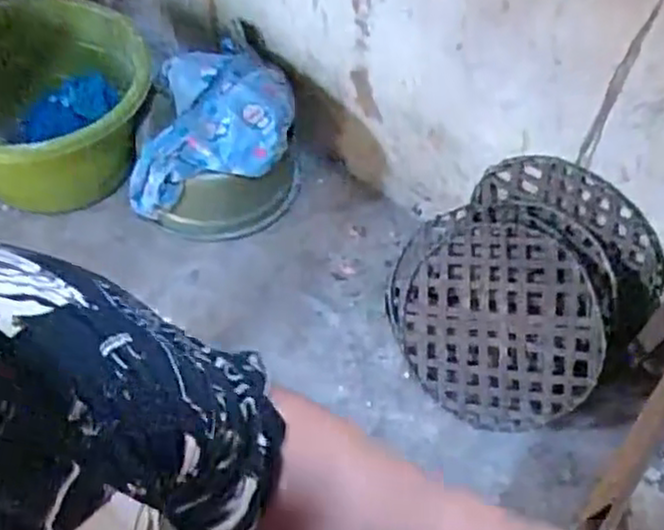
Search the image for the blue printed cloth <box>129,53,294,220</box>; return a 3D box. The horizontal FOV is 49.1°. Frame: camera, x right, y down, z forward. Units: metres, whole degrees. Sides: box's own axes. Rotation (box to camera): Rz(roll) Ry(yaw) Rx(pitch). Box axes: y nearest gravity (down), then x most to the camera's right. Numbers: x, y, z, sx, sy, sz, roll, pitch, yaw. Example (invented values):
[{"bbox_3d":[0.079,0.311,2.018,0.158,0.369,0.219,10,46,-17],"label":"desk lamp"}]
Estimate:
[{"bbox_3d":[-0.280,-0.308,1.670,0.391,0.238,0.260,-10,58,-11],"label":"blue printed cloth"}]

